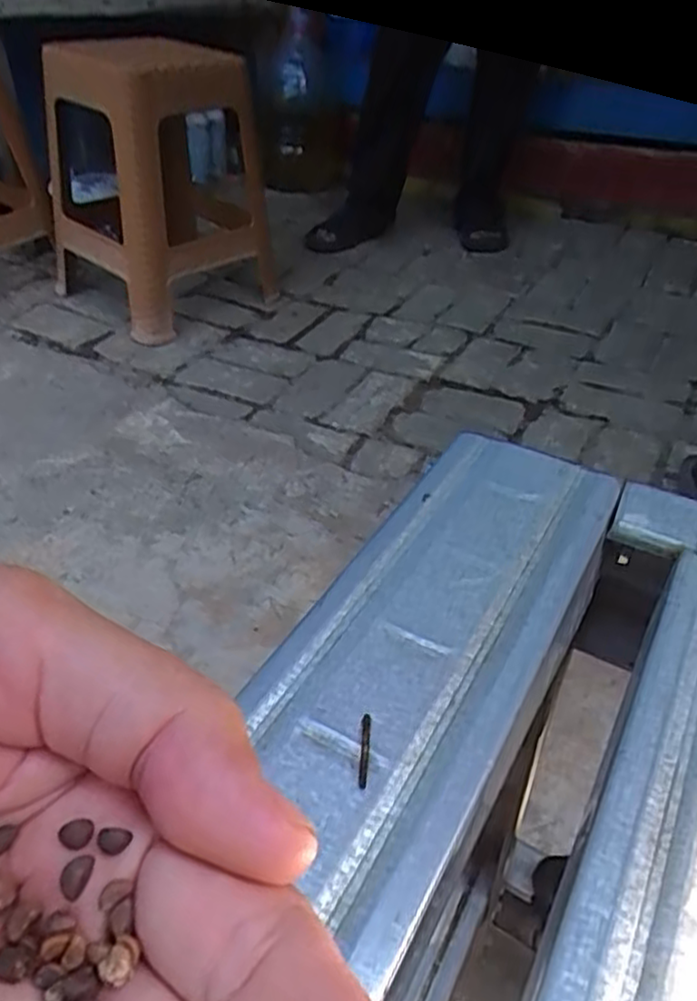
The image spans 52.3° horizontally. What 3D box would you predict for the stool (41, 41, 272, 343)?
[{"bbox_3d":[-0.380,-0.638,1.441,0.368,0.471,0.350,29,47,32],"label":"stool"}]

